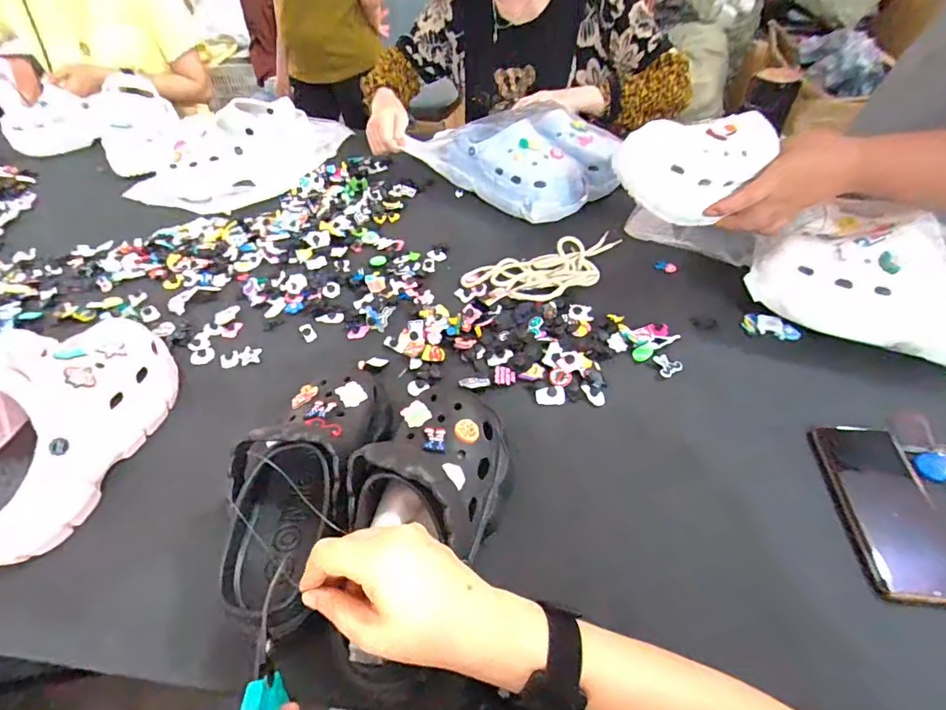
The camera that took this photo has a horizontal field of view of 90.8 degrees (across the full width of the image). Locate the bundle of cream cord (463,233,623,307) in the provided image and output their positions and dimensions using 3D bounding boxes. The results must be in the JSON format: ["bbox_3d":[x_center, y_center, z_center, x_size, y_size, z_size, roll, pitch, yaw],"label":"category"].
[{"bbox_3d":[0.115,-0.124,0.653,0.243,0.019,0.102,-15,49,-11],"label":"bundle of cream cord"}]

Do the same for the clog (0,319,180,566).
[{"bbox_3d":[-0.407,0.064,0.456,0.106,0.114,0.241,8,49,10],"label":"clog"}]

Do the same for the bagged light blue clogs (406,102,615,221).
[{"bbox_3d":[0.063,-0.348,0.796,0.178,0.094,0.322,-36,56,-26],"label":"bagged light blue clogs"}]

